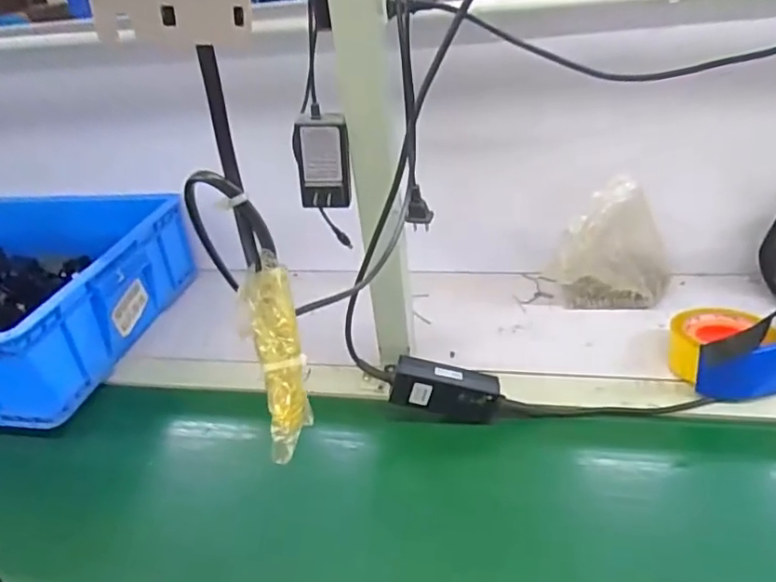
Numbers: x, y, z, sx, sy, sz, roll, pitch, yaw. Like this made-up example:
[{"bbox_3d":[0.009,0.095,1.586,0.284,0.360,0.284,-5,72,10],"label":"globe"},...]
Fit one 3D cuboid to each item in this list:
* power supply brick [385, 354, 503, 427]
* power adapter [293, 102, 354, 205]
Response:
[{"bbox_3d":[0.062,0.110,0.646,0.119,0.052,0.029,14,33,0],"label":"power supply brick"},{"bbox_3d":[-0.060,-0.123,0.547,0.049,0.086,0.029,-8,32,-2],"label":"power adapter"}]

